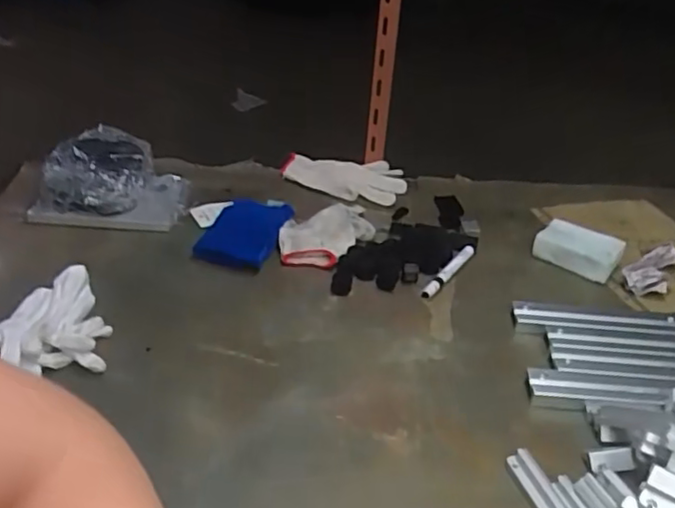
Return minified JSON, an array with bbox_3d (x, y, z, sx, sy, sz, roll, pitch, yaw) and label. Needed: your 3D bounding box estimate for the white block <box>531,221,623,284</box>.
[{"bbox_3d":[0.358,-0.005,0.937,0.114,0.052,0.063,24,37,28],"label":"white block"}]

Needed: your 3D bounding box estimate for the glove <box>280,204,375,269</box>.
[{"bbox_3d":[-0.013,-0.037,0.948,0.106,0.037,0.191,25,38,29],"label":"glove"}]

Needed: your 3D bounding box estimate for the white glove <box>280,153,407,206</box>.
[{"bbox_3d":[0.011,-0.136,1.102,0.210,0.026,0.109,9,53,3],"label":"white glove"}]

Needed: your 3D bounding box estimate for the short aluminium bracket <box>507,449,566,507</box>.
[{"bbox_3d":[0.190,0.223,0.575,0.022,0.013,0.097,-6,34,-16],"label":"short aluminium bracket"}]

